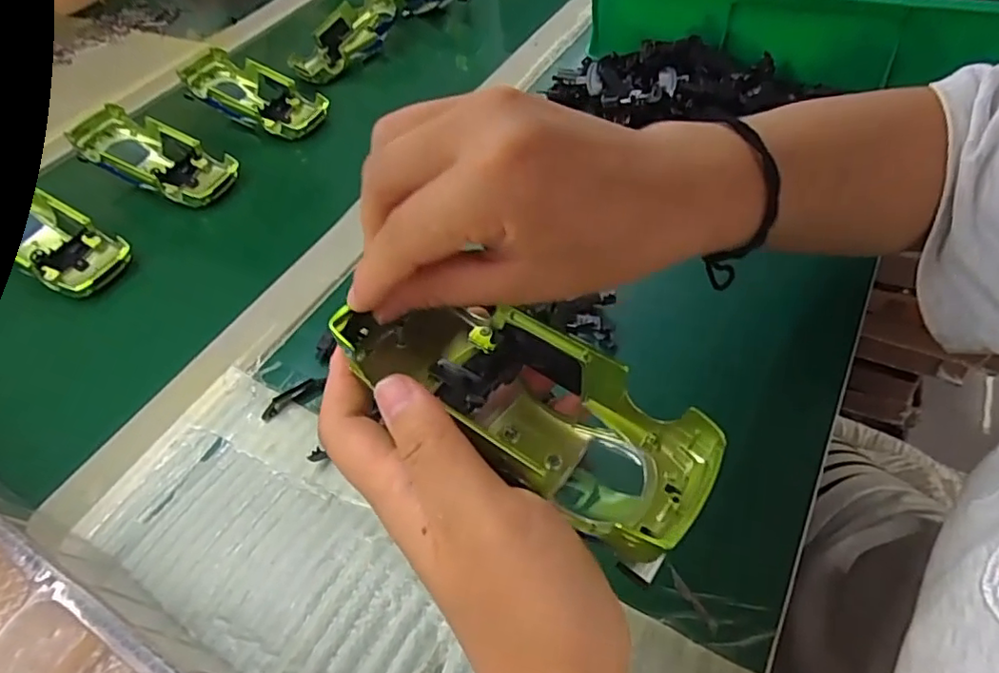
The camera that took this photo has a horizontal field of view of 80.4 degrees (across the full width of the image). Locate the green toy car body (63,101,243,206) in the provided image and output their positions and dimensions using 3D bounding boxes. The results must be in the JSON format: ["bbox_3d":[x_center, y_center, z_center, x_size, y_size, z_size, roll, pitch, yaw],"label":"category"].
[{"bbox_3d":[-0.281,-0.147,0.482,0.132,0.028,0.056,25,55,6],"label":"green toy car body"}]

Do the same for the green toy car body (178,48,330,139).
[{"bbox_3d":[-0.222,-0.218,0.536,0.134,0.030,0.057,28,57,10],"label":"green toy car body"}]

